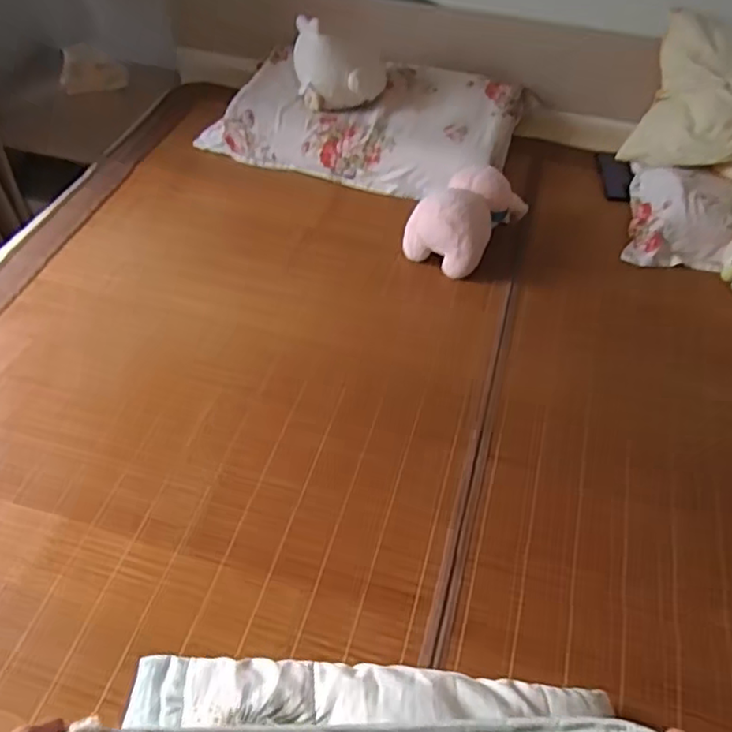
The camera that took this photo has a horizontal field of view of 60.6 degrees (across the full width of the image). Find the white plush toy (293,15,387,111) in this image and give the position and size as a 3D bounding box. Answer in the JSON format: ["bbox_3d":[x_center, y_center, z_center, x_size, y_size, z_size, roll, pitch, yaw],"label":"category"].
[{"bbox_3d":[-0.051,-0.612,1.274,0.186,0.146,0.133,1,55,-1],"label":"white plush toy"}]

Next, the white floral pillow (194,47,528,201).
[{"bbox_3d":[-0.003,-0.527,1.340,0.619,0.111,0.334,15,52,8],"label":"white floral pillow"}]

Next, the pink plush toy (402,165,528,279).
[{"bbox_3d":[0.179,-0.268,1.126,0.164,0.127,0.198,24,54,15],"label":"pink plush toy"}]

